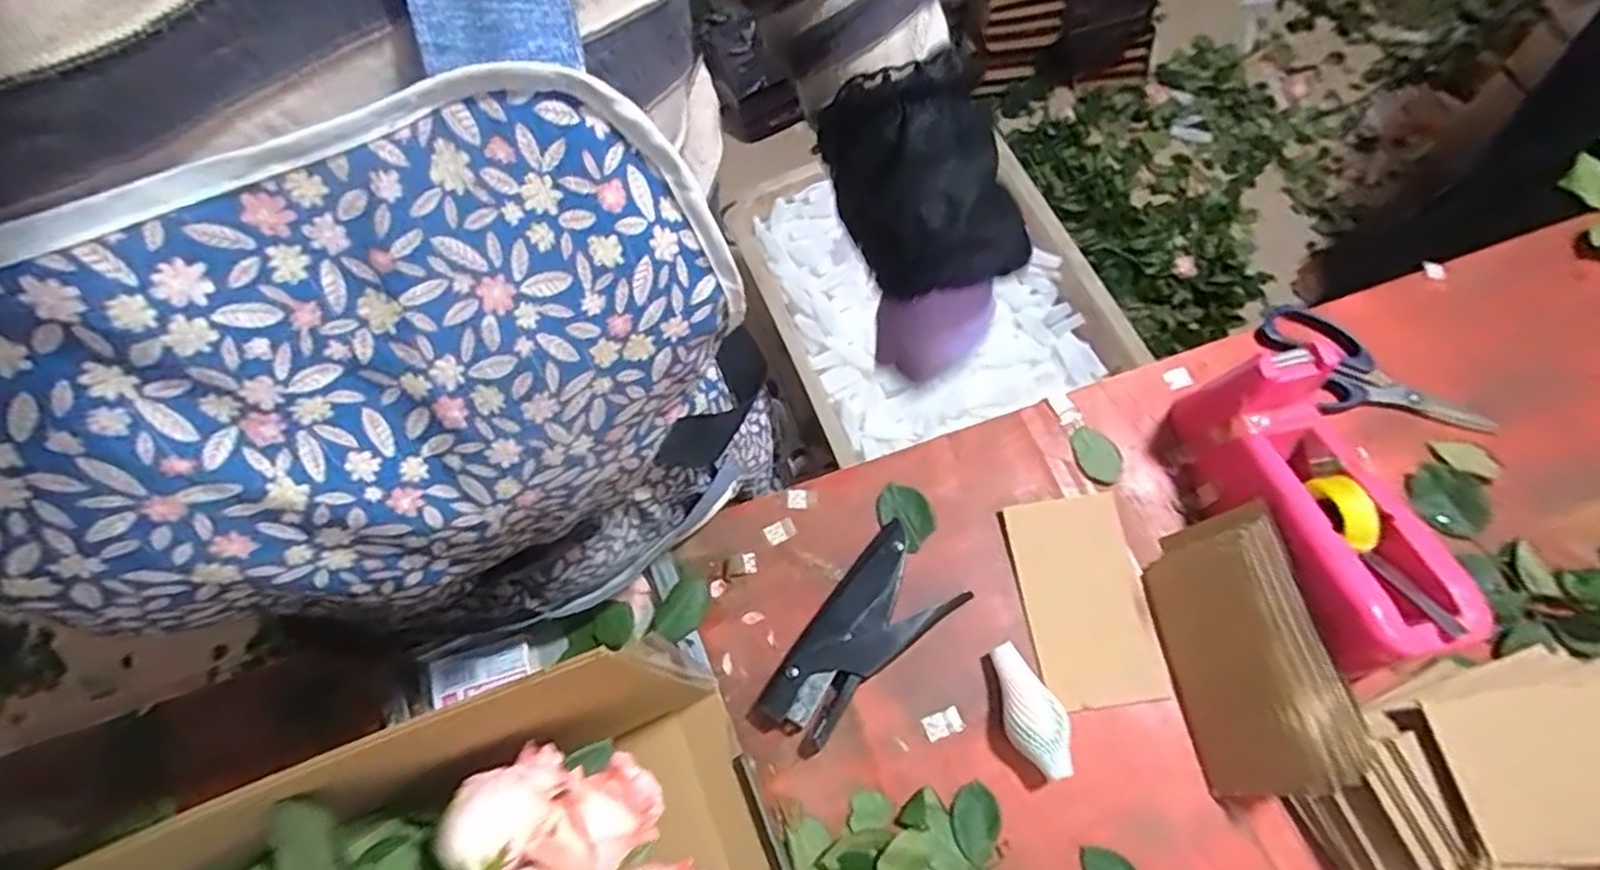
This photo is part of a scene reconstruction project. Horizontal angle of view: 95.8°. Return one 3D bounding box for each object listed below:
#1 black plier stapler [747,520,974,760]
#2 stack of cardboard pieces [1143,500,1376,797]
[{"bbox_3d":[0.032,0.138,0.484,0.153,0.027,0.068,-42,71,-14],"label":"black plier stapler"},{"bbox_3d":[0.273,0.132,0.448,0.032,0.092,0.159,6,60,-29],"label":"stack of cardboard pieces"}]

